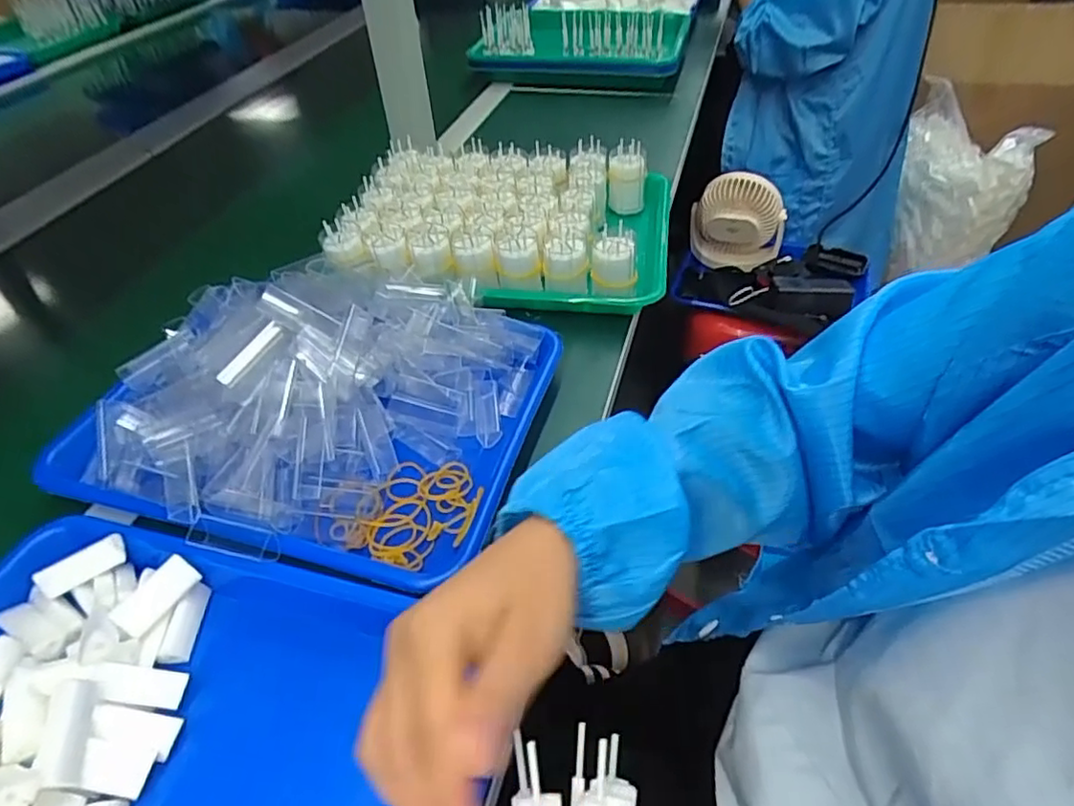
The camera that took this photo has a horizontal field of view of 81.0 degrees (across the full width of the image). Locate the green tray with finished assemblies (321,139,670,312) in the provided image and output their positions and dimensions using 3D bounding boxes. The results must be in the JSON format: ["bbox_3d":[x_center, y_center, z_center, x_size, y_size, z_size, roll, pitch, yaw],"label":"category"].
[{"bbox_3d":[-0.028,-0.182,0.643,0.316,0.074,0.229,4,46,8],"label":"green tray with finished assemblies"}]

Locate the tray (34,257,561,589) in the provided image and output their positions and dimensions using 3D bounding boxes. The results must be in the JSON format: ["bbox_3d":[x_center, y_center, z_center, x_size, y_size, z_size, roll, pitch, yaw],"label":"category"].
[{"bbox_3d":[-0.165,-0.012,0.468,0.318,0.087,0.249,9,47,14],"label":"tray"}]

